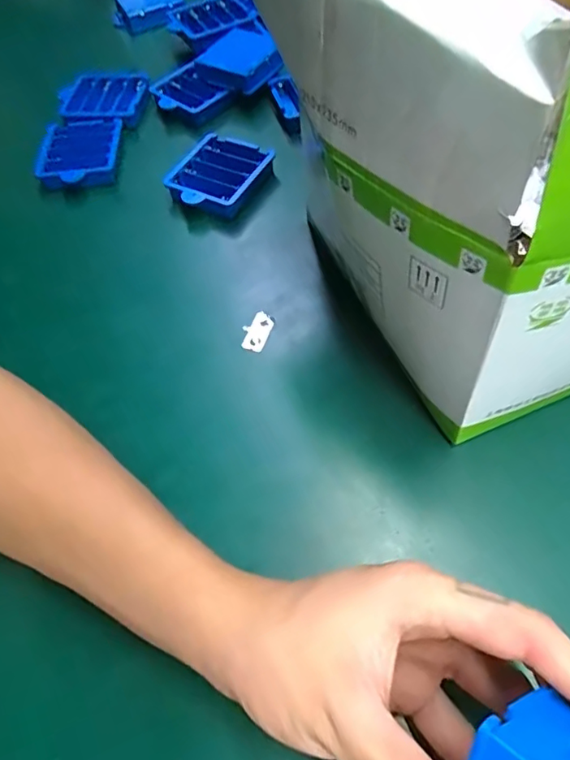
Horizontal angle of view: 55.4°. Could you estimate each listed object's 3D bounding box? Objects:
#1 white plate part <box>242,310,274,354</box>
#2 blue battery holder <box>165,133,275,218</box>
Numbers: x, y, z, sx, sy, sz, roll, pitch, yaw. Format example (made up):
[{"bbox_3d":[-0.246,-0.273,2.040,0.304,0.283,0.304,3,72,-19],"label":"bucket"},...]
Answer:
[{"bbox_3d":[-0.018,-0.032,0.353,0.016,0.005,0.032,15,60,14],"label":"white plate part"},{"bbox_3d":[-0.052,-0.157,0.422,0.064,0.021,0.072,21,61,17],"label":"blue battery holder"}]

